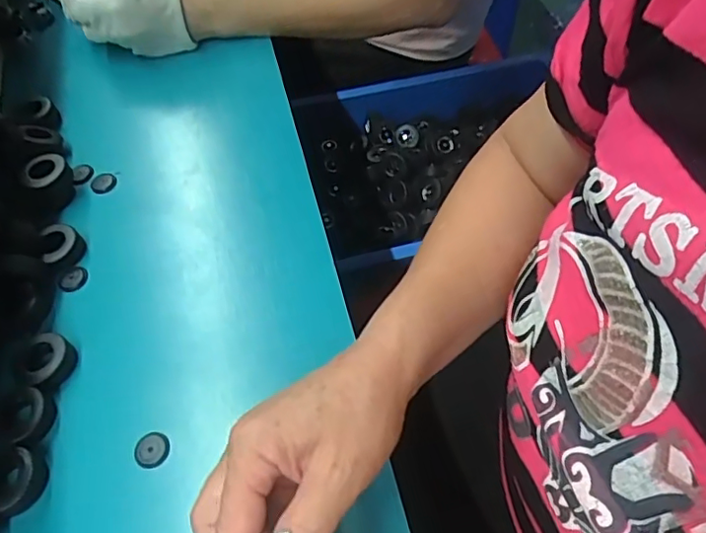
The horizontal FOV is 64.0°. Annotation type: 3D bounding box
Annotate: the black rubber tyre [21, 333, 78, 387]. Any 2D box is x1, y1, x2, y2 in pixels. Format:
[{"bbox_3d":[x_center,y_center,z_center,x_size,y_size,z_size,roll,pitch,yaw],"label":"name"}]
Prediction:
[{"bbox_3d":[-0.212,0.062,0.389,0.032,0.013,0.035,-2,56,3],"label":"black rubber tyre"}]

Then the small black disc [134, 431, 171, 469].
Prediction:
[{"bbox_3d":[-0.124,0.112,0.349,0.021,0.004,0.022,-2,56,3],"label":"small black disc"}]

